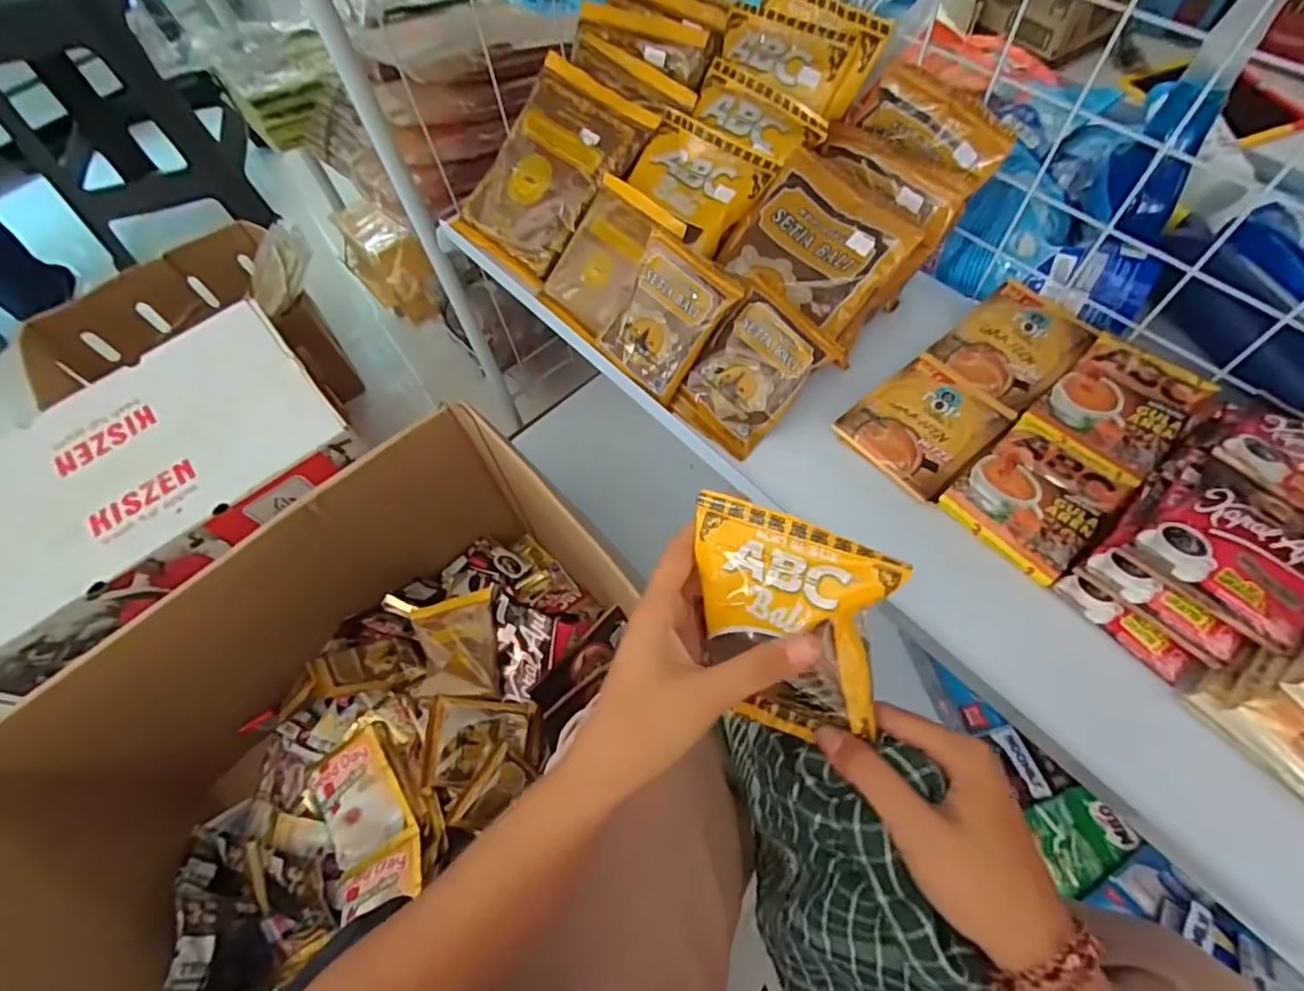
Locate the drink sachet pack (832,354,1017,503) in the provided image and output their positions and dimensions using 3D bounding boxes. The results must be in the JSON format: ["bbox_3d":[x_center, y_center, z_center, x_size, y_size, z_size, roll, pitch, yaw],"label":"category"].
[{"bbox_3d":[0.214,-0.058,0.474,0.112,0.014,0.094,-41,67,-16],"label":"drink sachet pack"}]

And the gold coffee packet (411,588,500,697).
[{"bbox_3d":[-0.224,0.171,0.694,0.092,0.023,0.112,-10,62,-1],"label":"gold coffee packet"}]

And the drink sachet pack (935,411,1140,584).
[{"bbox_3d":[0.274,-0.003,0.436,0.110,0.019,0.089,-41,67,-16],"label":"drink sachet pack"}]

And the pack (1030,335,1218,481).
[{"bbox_3d":[0.354,-0.072,0.458,0.100,0.016,0.087,-40,67,-16],"label":"pack"}]

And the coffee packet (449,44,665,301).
[{"bbox_3d":[-0.098,-0.303,0.574,0.136,0.016,0.186,40,99,19],"label":"coffee packet"}]

